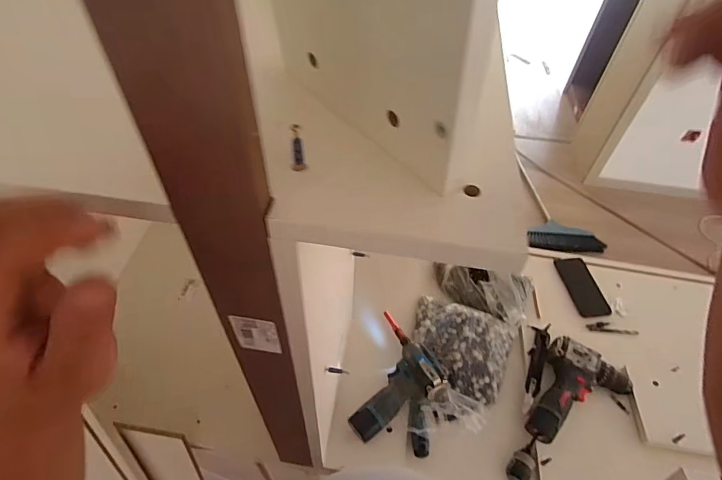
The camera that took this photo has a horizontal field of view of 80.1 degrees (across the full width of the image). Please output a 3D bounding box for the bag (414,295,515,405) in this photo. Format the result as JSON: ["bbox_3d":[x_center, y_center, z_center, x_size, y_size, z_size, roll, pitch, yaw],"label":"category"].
[{"bbox_3d":[0.198,0.208,0.875,0.208,0.045,0.175,22,53,15],"label":"bag"}]

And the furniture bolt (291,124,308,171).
[{"bbox_3d":[-0.041,-0.060,0.280,0.010,0.032,0.007,-5,51,-7],"label":"furniture bolt"}]

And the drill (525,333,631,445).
[{"bbox_3d":[0.408,0.297,0.803,0.177,0.062,0.198,24,53,17],"label":"drill"}]

